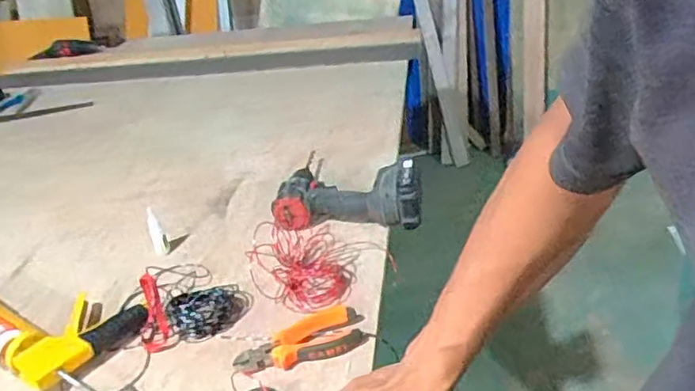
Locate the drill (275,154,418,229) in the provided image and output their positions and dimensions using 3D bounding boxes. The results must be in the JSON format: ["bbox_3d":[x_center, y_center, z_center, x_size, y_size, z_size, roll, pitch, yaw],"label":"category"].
[{"bbox_3d":[0.003,-0.011,0.986,0.232,0.089,0.167,-3,31,9],"label":"drill"}]

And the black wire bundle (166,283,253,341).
[{"bbox_3d":[-0.183,0.145,0.798,0.106,0.025,0.089,-18,32,-16],"label":"black wire bundle"}]

